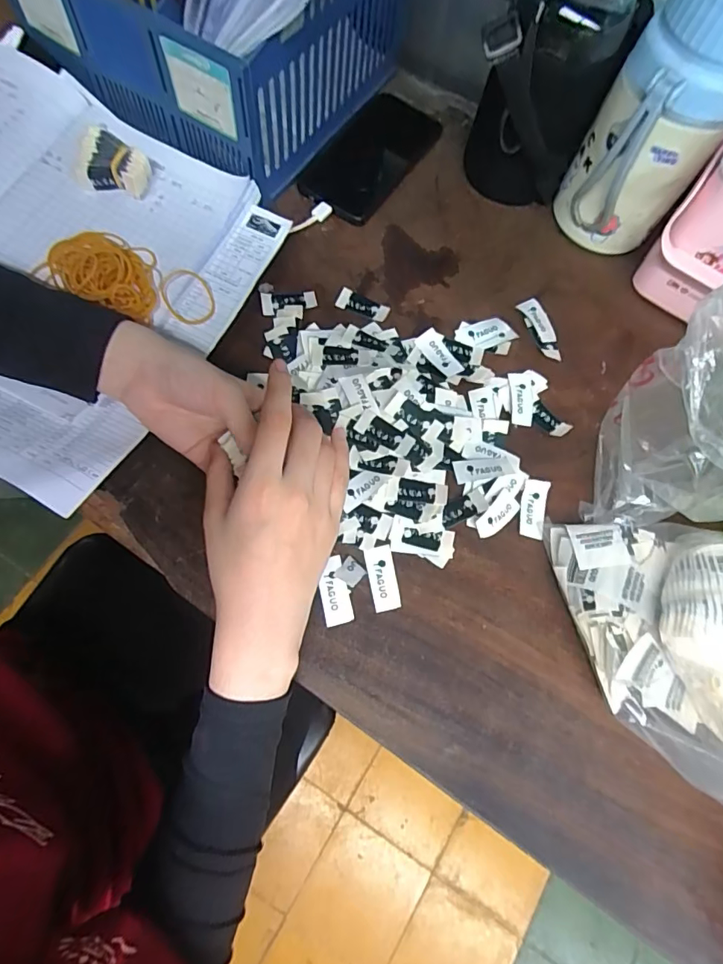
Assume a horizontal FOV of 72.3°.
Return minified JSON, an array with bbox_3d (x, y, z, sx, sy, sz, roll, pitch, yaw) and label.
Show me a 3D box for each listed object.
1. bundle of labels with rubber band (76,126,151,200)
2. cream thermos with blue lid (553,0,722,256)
[{"bbox_3d":[-0.204,-0.264,0.410,0.053,0.025,0.043,2,71,-5],"label":"bundle of labels with rubber band"},{"bbox_3d":[0.237,-0.284,0.398,0.099,0.195,0.078,33,72,6],"label":"cream thermos with blue lid"}]

